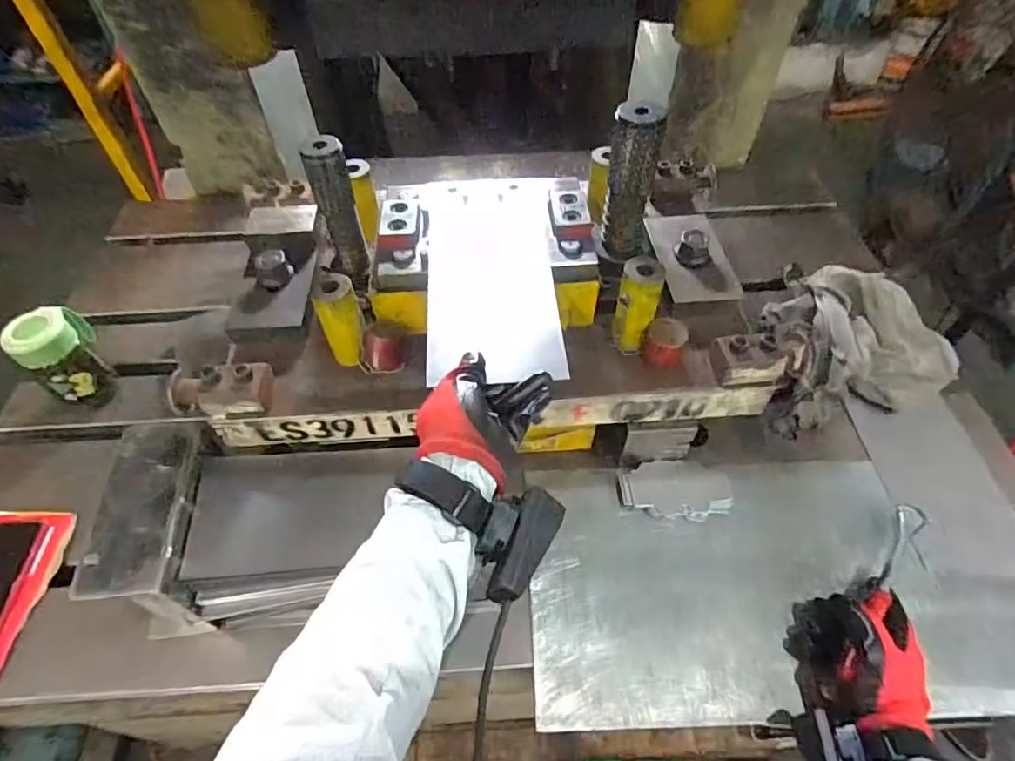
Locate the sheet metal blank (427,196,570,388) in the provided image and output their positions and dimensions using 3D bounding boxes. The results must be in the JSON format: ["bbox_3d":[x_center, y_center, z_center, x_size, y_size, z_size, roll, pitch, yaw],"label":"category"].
[{"bbox_3d":[-0.016,-0.103,0.545,0.124,0.008,0.256,-5,52,-2],"label":"sheet metal blank"}]

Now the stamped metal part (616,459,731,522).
[{"bbox_3d":[0.188,0.121,0.618,0.119,0.008,0.066,4,52,4],"label":"stamped metal part"}]

